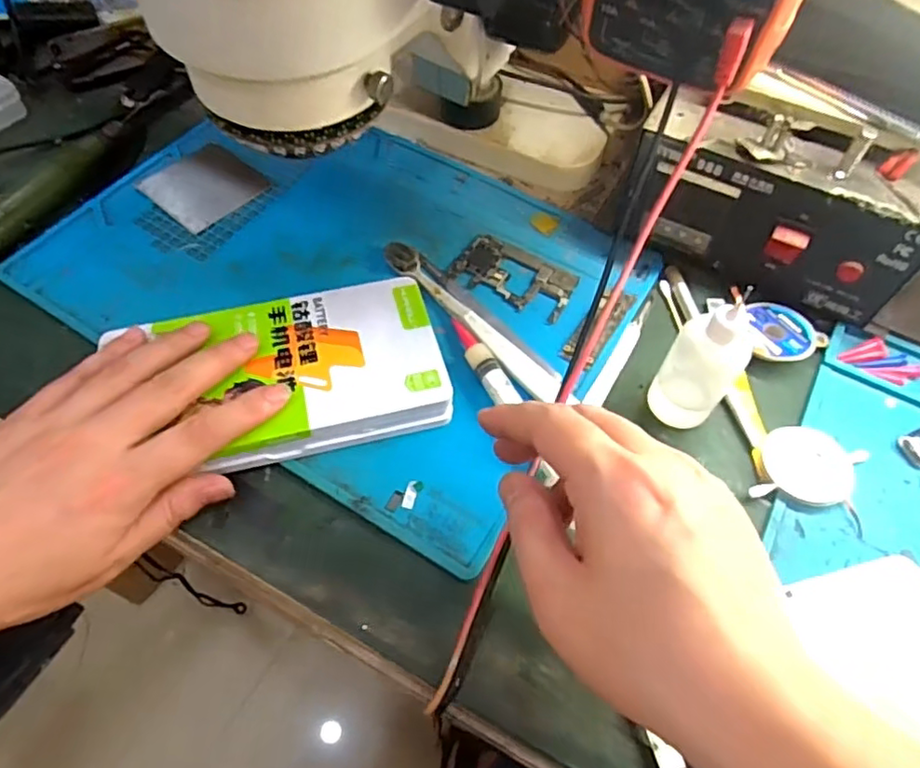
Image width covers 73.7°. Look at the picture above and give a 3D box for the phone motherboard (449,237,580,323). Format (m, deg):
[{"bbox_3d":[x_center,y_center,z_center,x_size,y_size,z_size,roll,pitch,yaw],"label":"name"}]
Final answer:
[{"bbox_3d":[0.035,-0.068,0.388,0.073,0.004,0.042,28,61,15],"label":"phone motherboard"}]

